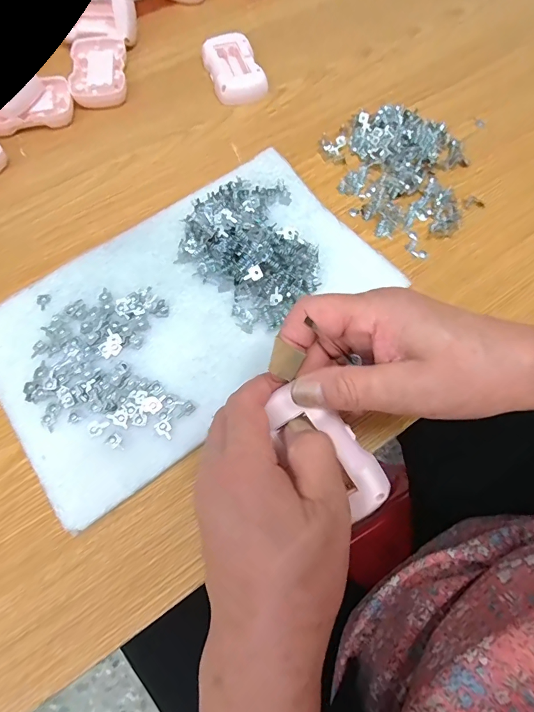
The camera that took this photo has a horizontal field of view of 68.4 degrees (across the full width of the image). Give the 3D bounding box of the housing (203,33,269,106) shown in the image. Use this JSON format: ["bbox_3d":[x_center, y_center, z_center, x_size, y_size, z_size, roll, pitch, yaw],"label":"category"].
[{"bbox_3d":[-0.033,-0.296,0.407,0.051,0.019,0.081,-17,70,-8],"label":"housing"}]

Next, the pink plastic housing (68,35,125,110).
[{"bbox_3d":[-0.172,-0.292,0.404,0.053,0.012,0.089,-9,69,-5],"label":"pink plastic housing"}]

